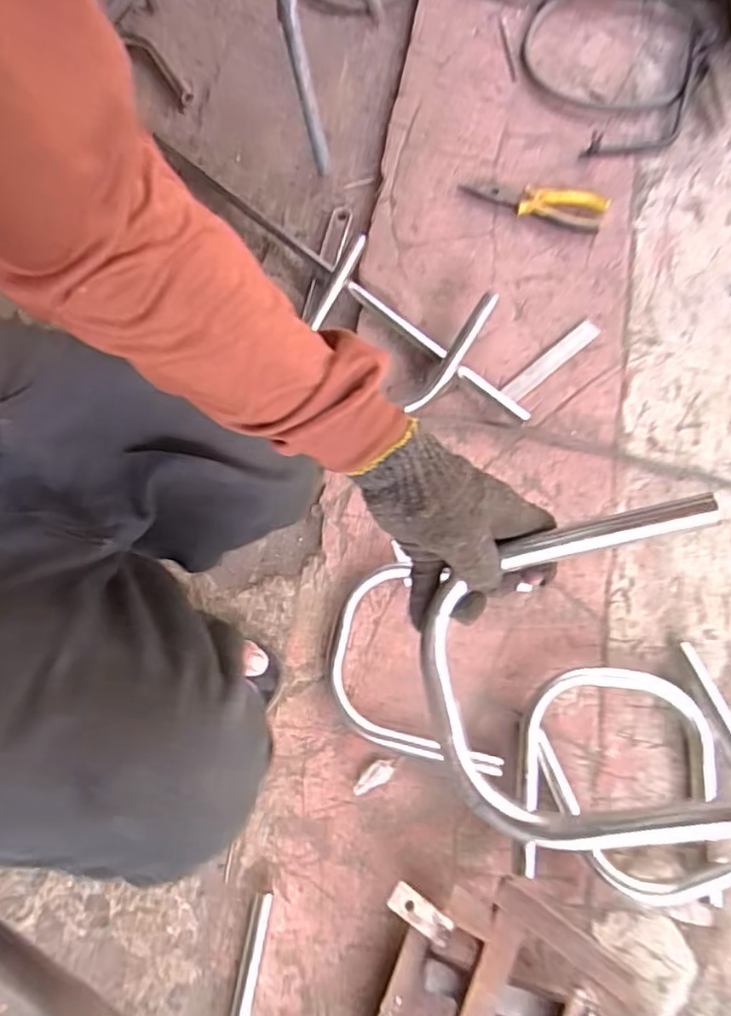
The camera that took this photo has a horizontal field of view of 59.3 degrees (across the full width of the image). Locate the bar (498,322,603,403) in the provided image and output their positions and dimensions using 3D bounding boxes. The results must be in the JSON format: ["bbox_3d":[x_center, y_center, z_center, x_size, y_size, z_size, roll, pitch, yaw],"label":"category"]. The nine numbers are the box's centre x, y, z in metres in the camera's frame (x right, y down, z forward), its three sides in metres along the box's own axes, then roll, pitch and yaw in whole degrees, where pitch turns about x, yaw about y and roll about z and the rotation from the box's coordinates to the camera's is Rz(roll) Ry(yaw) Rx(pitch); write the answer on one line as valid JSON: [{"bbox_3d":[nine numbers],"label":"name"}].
[{"bbox_3d":[0.229,-0.182,0.796,0.153,0.011,0.025,-39,76,-9],"label":"bar"}]

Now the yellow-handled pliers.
[{"bbox_3d":[0.220,-0.401,0.848,0.187,0.022,0.050,14,75,6],"label":"yellow-handled pliers"}]

